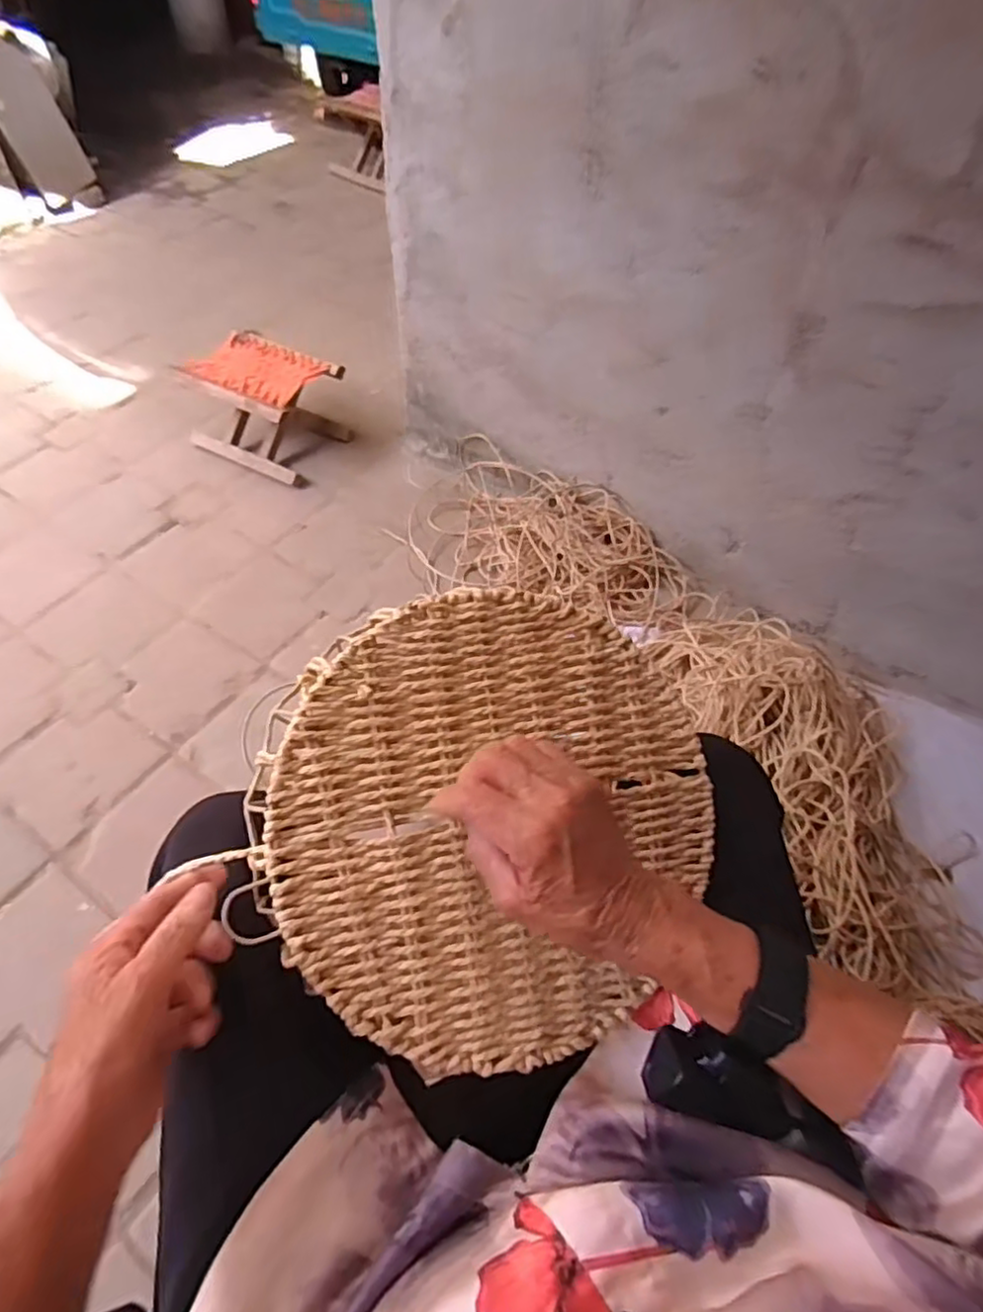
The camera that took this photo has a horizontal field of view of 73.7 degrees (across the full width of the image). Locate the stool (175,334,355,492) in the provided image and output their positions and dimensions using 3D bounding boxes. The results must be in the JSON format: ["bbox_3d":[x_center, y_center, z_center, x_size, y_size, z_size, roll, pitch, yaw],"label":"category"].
[{"bbox_3d":[-0.492,-0.551,1.439,0.278,0.181,0.230,24,55,15],"label":"stool"}]

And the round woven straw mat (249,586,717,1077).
[{"bbox_3d":[0.009,0.101,0.408,0.278,0.005,0.274,2,81,-16],"label":"round woven straw mat"}]

